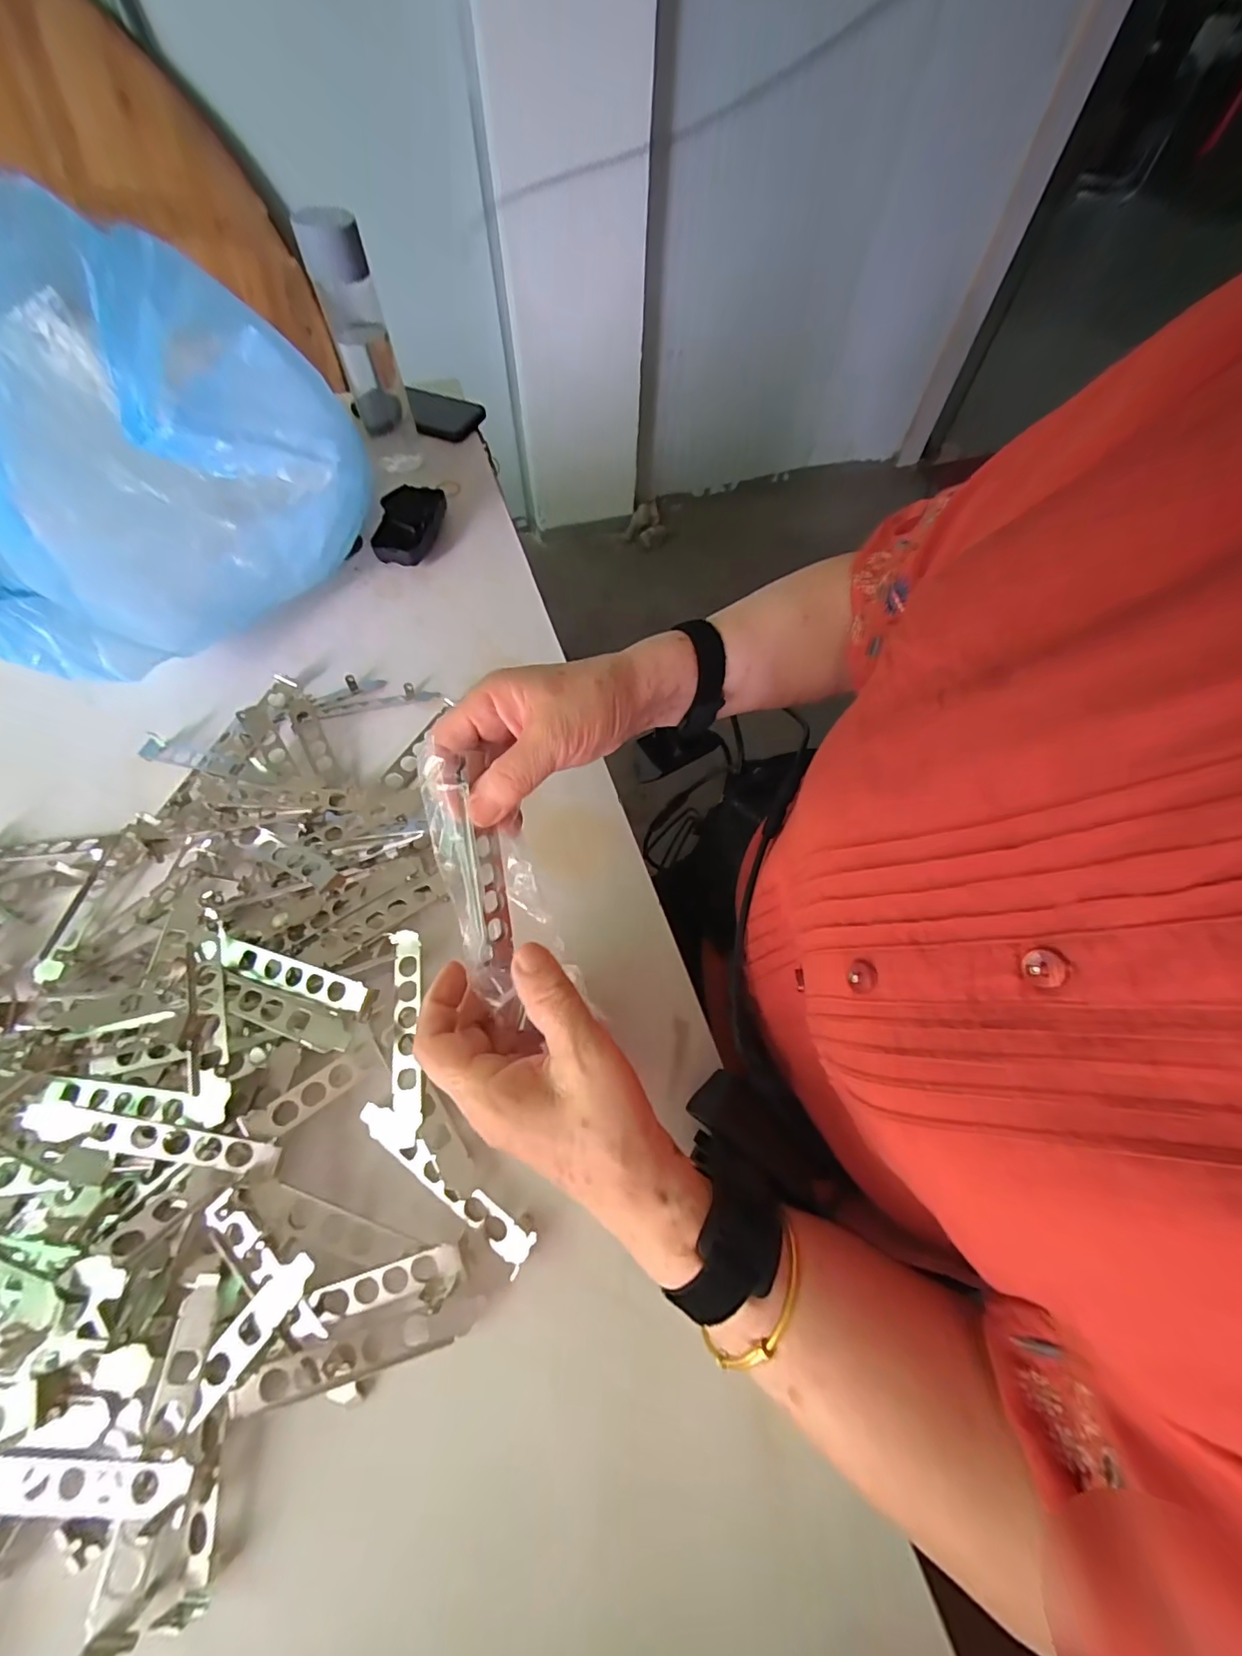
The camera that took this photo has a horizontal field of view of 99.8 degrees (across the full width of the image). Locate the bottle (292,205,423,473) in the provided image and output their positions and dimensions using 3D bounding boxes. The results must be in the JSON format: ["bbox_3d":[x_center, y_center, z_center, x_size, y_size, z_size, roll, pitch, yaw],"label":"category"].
[{"bbox_3d":[-0.266,-0.497,0.552,0.062,0.201,0.059,-17,64,-11],"label":"bottle"}]

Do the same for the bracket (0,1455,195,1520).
[{"bbox_3d":[-0.234,0.288,0.232,0.085,0.015,0.017,4,62,-1],"label":"bracket"}]

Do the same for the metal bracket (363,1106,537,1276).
[{"bbox_3d":[-0.098,0.193,0.291,0.120,0.011,0.022,34,66,14],"label":"metal bracket"}]

